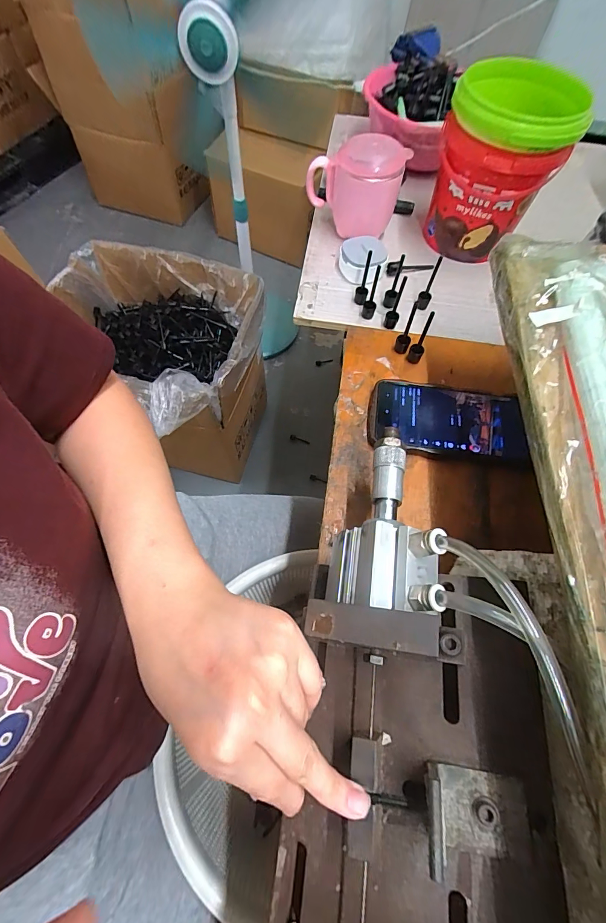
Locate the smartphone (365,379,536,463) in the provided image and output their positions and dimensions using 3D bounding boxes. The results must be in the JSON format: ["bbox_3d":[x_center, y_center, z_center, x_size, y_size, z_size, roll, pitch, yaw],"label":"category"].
[{"bbox_3d":[0.137,-0.040,0.369,0.144,0.017,0.074,10,64,3],"label":"smartphone"}]

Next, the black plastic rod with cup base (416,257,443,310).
[{"bbox_3d":[0.143,-0.200,0.429,0.013,0.058,0.018,23,65,10],"label":"black plastic rod with cup base"}]

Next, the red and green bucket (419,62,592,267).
[{"bbox_3d":[0.218,-0.332,0.441,0.124,0.149,0.116,23,65,10],"label":"red and green bucket"}]

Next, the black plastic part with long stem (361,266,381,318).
[{"bbox_3d":[0.076,-0.185,0.416,0.015,0.063,0.015,14,64,5],"label":"black plastic part with long stem"}]

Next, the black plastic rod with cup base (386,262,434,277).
[{"bbox_3d":[0.134,-0.244,0.474,0.062,0.017,0.011,-15,65,-9],"label":"black plastic rod with cup base"}]

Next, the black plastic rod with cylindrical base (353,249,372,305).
[{"bbox_3d":[0.069,-0.205,0.427,0.014,0.059,0.013,10,64,3],"label":"black plastic rod with cylindrical base"}]

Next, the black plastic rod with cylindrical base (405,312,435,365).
[{"bbox_3d":[0.119,-0.125,0.381,0.015,0.056,0.018,10,64,3],"label":"black plastic rod with cylindrical base"}]

